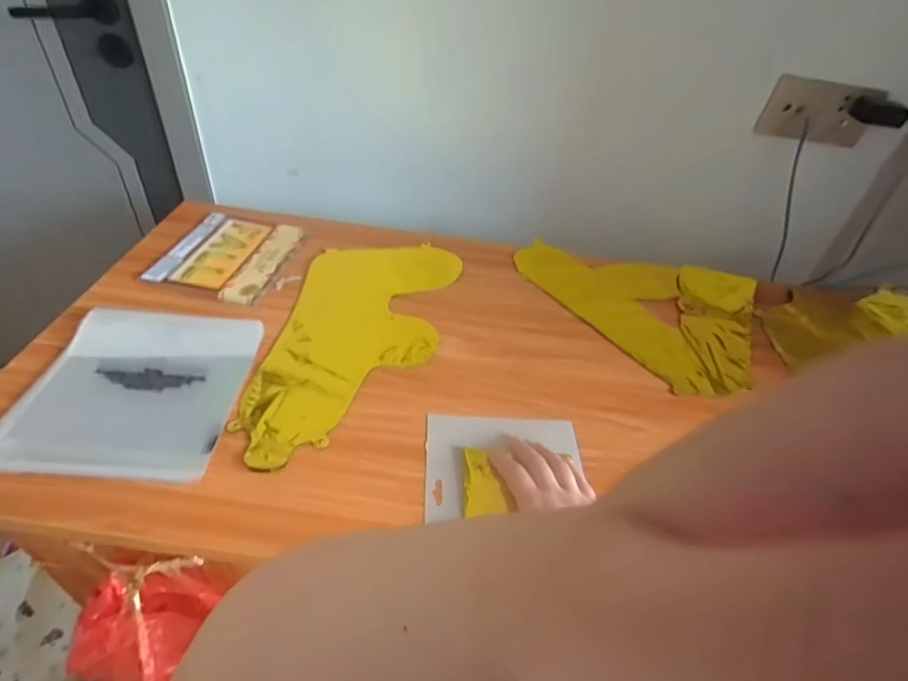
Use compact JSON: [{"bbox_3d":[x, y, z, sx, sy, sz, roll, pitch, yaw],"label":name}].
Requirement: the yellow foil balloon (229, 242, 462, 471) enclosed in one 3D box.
[{"bbox_3d":[-0.121,-0.012,0.630,0.192,0.020,0.397,11,43,3],"label":"yellow foil balloon"}]

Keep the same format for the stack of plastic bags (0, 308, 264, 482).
[{"bbox_3d":[-0.334,0.047,0.534,0.199,0.017,0.216,4,43,-4],"label":"stack of plastic bags"}]

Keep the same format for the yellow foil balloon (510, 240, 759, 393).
[{"bbox_3d":[0.298,-0.070,0.753,0.273,0.025,0.365,-20,50,-27],"label":"yellow foil balloon"}]

